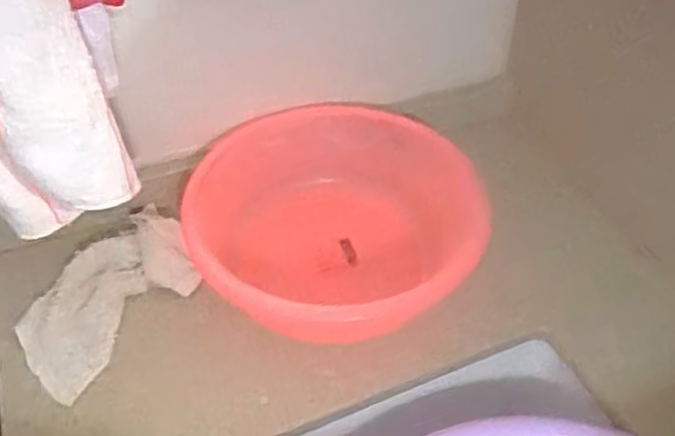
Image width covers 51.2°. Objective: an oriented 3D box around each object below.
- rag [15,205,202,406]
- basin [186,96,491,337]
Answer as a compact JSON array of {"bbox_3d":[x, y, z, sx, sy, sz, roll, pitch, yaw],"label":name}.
[{"bbox_3d":[-0.187,0.061,0.586,0.093,0.029,0.177,22,49,21],"label":"rag"},{"bbox_3d":[0.002,0.001,0.610,0.231,0.081,0.241,0,44,0],"label":"basin"}]

